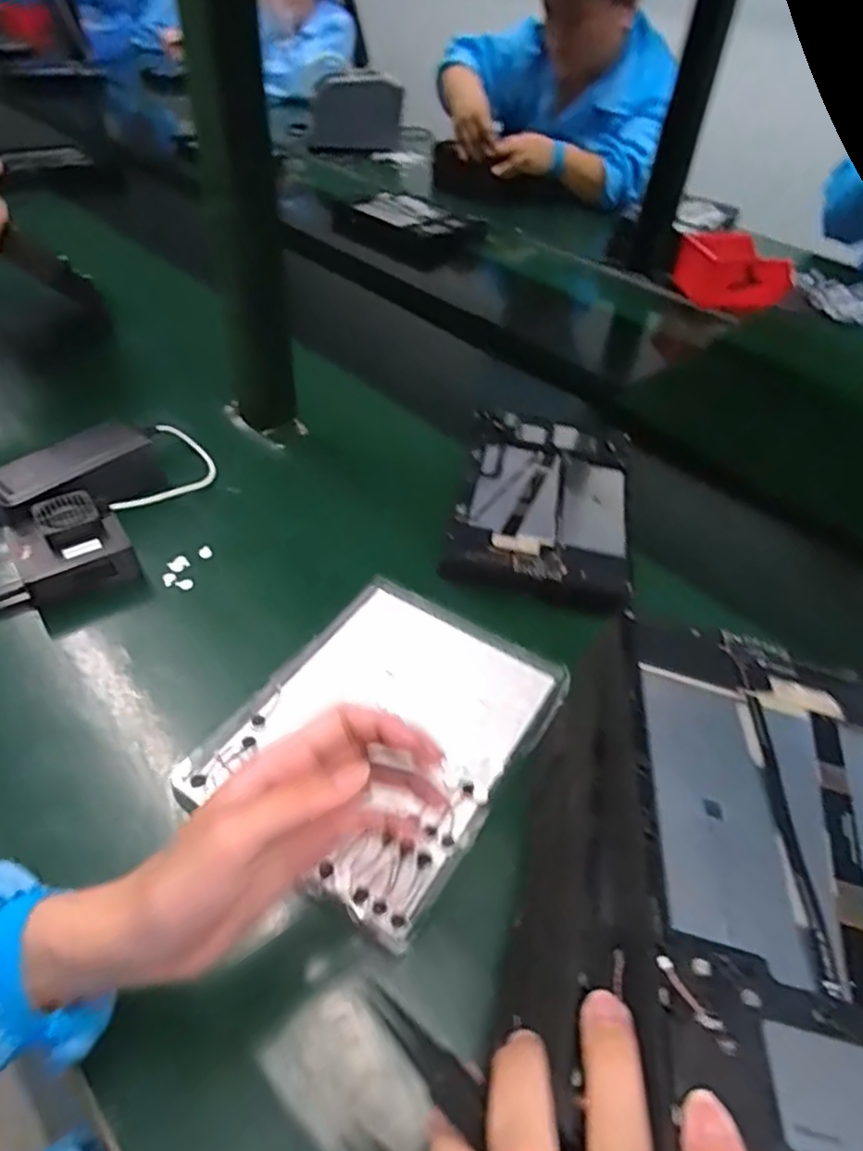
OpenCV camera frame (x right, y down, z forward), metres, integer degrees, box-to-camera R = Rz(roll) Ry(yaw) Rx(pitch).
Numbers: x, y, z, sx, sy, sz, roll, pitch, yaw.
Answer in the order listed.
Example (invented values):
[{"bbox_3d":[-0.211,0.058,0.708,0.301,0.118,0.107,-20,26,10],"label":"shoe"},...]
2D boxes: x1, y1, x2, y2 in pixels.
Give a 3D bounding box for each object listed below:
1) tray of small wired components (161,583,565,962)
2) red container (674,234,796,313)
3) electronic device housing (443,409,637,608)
[{"bbox_3d":[-0.027,0.095,0.434,0.168,0.011,0.216,26,48,21],"label":"tray of small wired components"},{"bbox_3d":[0.435,-0.444,0.972,0.128,0.081,0.122,-9,45,-14],"label":"red container"},{"bbox_3d":[0.101,-0.066,0.593,0.145,0.028,0.251,10,44,6],"label":"electronic device housing"}]

